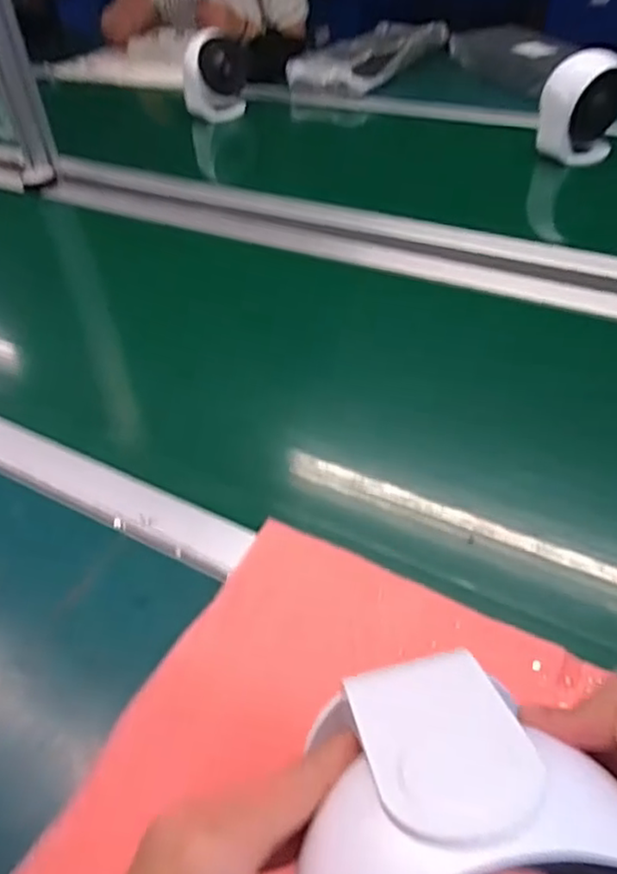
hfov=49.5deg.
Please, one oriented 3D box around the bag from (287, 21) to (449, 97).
[{"bbox_3d":[0.137,-0.810,1.406,0.190,0.052,0.377,24,54,25],"label":"bag"}]

